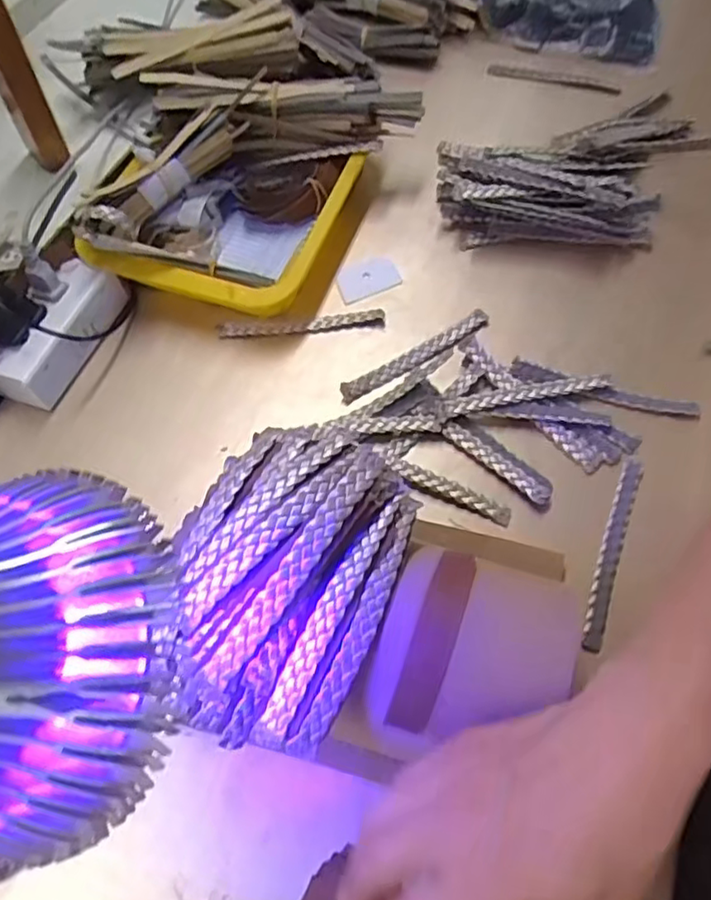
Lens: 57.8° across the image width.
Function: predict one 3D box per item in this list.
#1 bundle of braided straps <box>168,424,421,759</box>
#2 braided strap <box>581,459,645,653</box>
[{"bbox_3d":[-0.037,0.052,0.301,0.108,0.039,0.157,17,63,10],"label":"bundle of braided straps"},{"bbox_3d":[0.170,0.065,0.424,0.014,0.010,0.136,20,64,12],"label":"braided strap"}]

